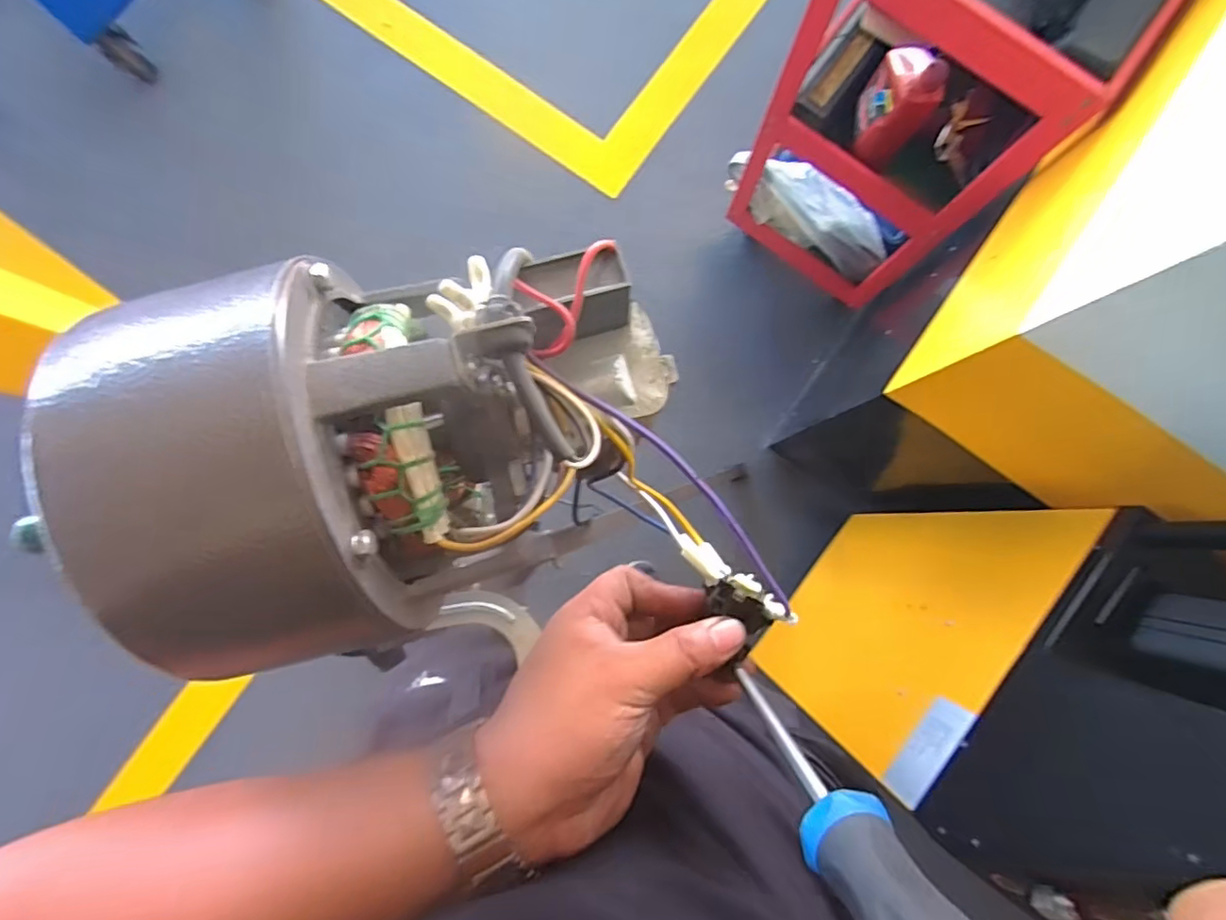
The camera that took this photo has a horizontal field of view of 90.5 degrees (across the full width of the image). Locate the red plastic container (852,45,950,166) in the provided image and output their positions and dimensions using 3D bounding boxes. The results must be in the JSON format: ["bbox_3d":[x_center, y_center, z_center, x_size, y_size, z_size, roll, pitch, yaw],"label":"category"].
[{"bbox_3d":[0.412,-0.517,0.872,0.067,0.161,0.113,9,84,0],"label":"red plastic container"}]

